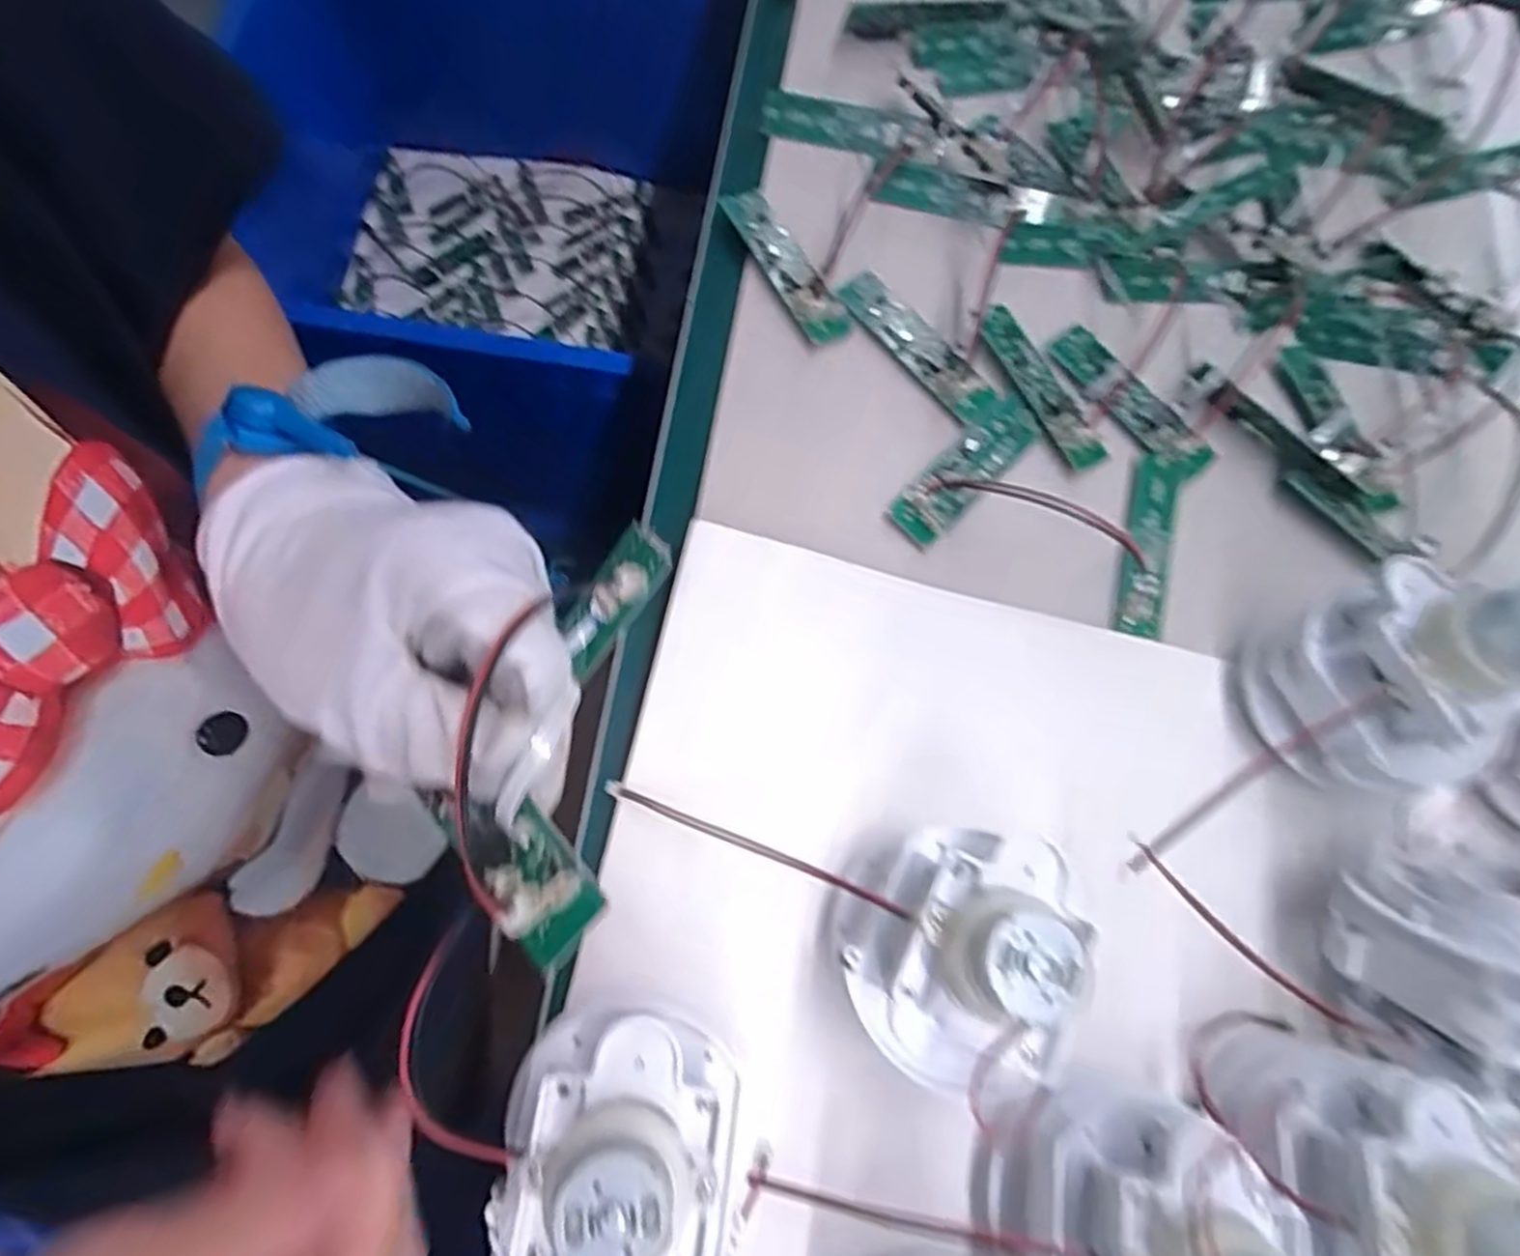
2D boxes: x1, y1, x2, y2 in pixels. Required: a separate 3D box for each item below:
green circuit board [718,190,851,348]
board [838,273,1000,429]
[{"bbox_3d":[0.012,-0.157,0.326,0.020,0.008,0.083,-27,76,-16],"label":"green circuit board"},{"bbox_3d":[0.066,-0.120,0.319,0.021,0.004,0.081,-40,80,-18],"label":"board"}]

